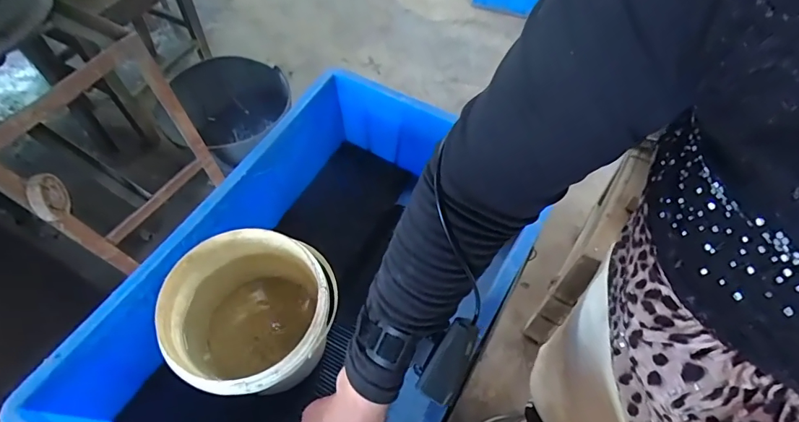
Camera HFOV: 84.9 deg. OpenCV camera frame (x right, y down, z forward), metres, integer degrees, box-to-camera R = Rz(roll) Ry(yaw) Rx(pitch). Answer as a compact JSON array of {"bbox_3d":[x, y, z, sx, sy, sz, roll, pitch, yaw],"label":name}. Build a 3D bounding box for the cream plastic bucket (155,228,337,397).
[{"bbox_3d":[-0.150,0.118,0.478,0.152,0.141,0.160,1,57,-1],"label":"cream plastic bucket"}]

